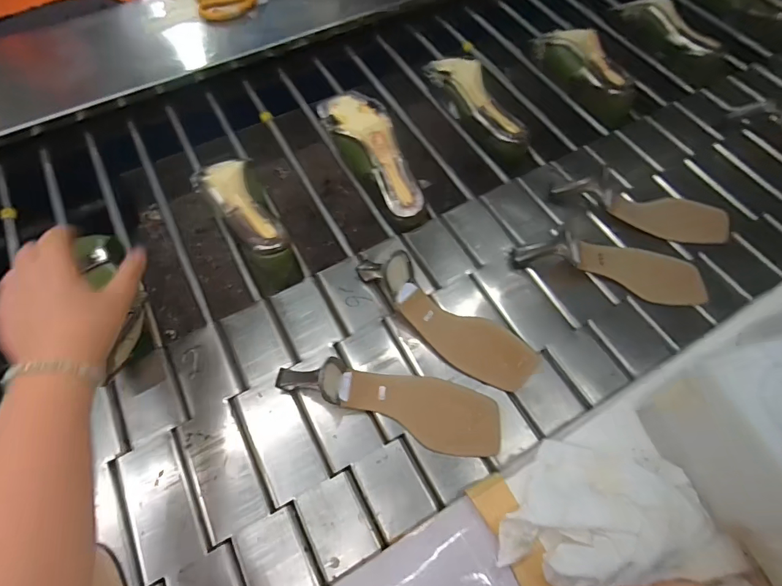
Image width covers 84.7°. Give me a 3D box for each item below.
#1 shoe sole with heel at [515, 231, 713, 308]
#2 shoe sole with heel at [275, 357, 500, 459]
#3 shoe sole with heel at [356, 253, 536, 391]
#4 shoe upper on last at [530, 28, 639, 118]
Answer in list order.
[{"bbox_3d":[0.275,-0.047,0.526,0.239,0.062,0.078,12,63,7],"label":"shoe sole with heel"},{"bbox_3d":[-0.001,0.109,0.452,0.242,0.052,0.071,13,63,7],"label":"shoe sole with heel"},{"bbox_3d":[0.056,0.025,0.484,0.235,0.069,0.070,27,66,13],"label":"shoe sole with heel"},{"bbox_3d":[0.315,-0.359,0.704,0.071,0.070,0.195,-34,69,-16],"label":"shoe upper on last"}]

